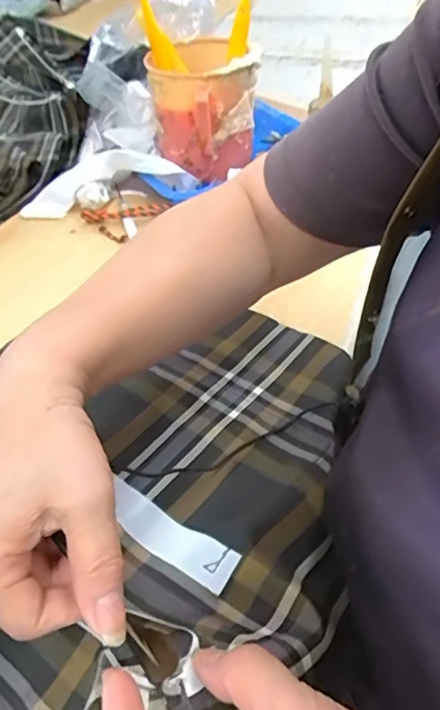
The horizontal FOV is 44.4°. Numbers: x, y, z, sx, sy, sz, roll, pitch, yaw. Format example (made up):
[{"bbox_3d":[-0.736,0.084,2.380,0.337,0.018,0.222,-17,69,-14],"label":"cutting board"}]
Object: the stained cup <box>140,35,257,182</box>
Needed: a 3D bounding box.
[{"bbox_3d":[-0.020,-0.273,0.614,0.091,0.121,0.115,-33,50,-26],"label":"stained cup"}]

